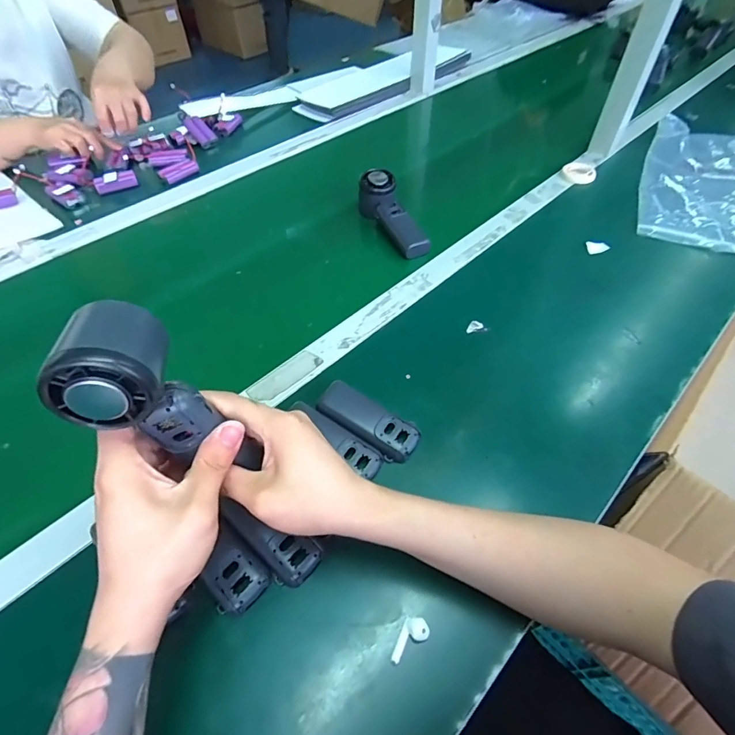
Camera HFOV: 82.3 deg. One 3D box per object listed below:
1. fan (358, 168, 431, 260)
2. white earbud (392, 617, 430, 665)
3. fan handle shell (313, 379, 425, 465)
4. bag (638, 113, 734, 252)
[{"bbox_3d":[0.040,-0.233,0.626,0.044,0.053,0.165,-23,55,-16],"label":"fan"},{"bbox_3d":[0.033,0.206,0.315,0.019,0.011,0.033,21,55,16],"label":"white earbud"},{"bbox_3d":[0.000,0.055,0.428,0.107,0.019,0.041,27,57,20],"label":"fan handle shell"},{"bbox_3d":[0.617,-0.315,0.694,0.294,0.044,0.387,16,54,12],"label":"bag"}]

